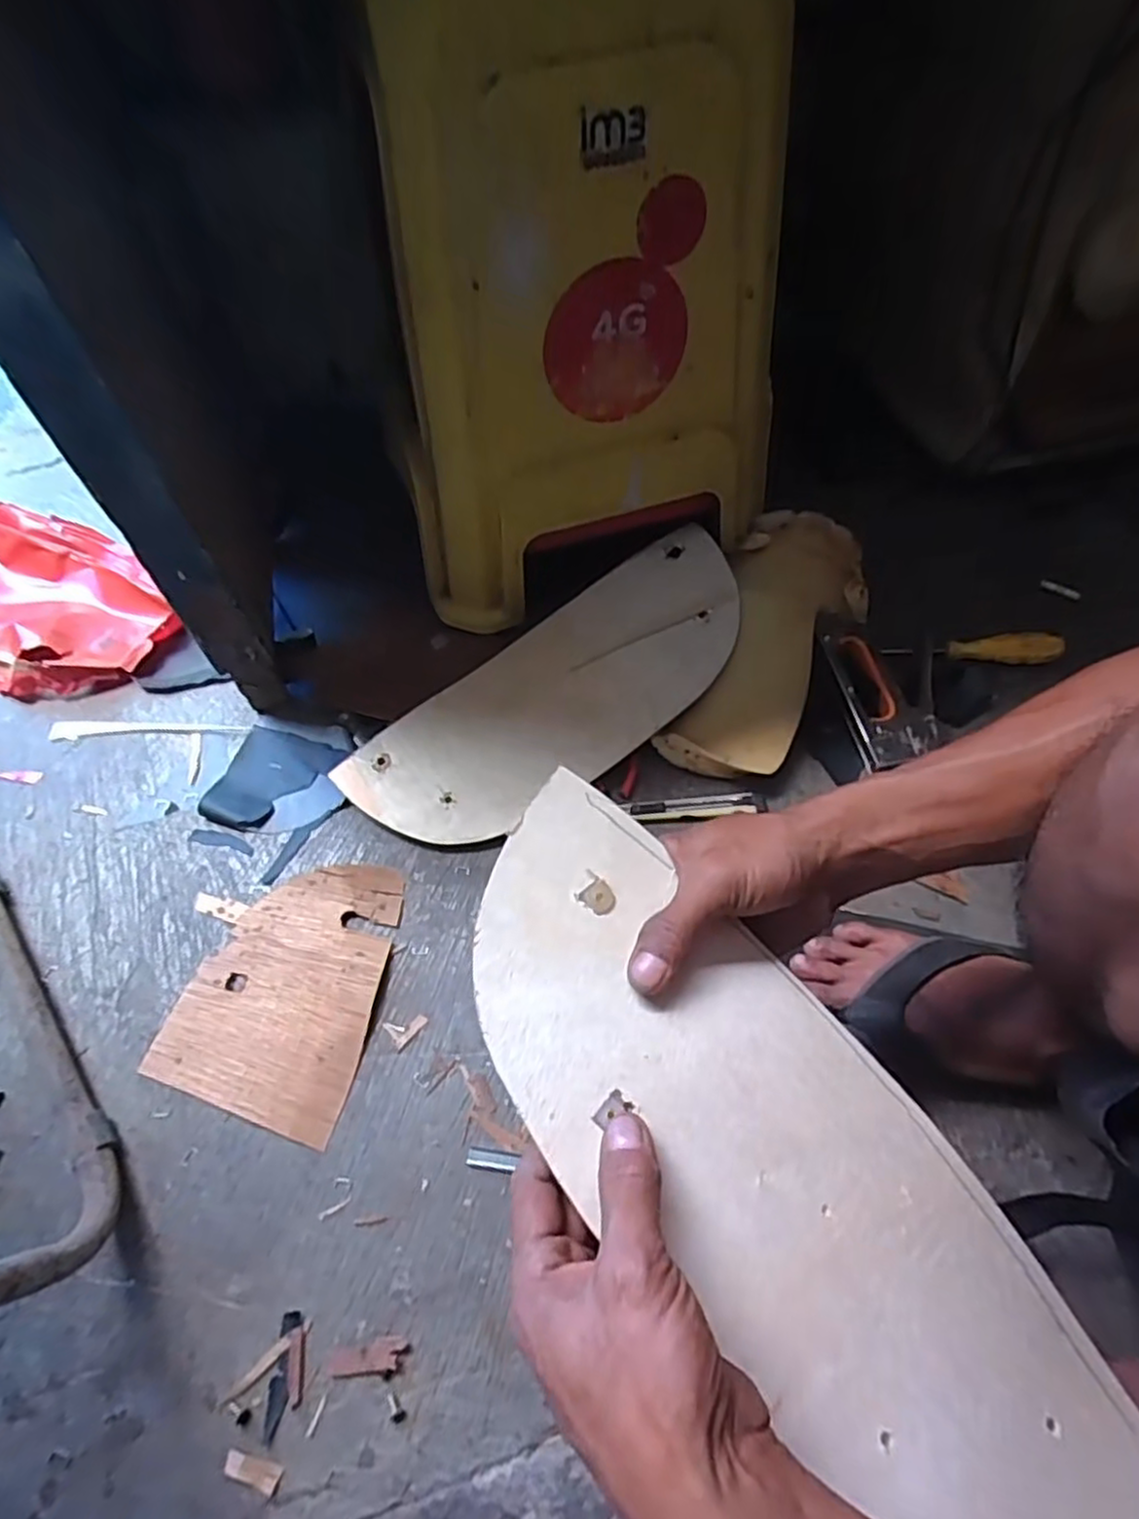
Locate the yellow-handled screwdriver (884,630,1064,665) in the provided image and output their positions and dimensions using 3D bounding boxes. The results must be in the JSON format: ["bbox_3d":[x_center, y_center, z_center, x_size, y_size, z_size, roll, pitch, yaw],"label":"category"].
[{"bbox_3d":[0.398,-0.112,0.702,0.158,0.023,0.028,4,58,4],"label":"yellow-handled screwdriver"}]

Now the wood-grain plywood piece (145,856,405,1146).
[{"bbox_3d":[-0.232,0.176,0.567,0.159,0.008,0.201,6,58,5],"label":"wood-grain plywood piece"}]

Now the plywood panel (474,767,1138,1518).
[{"bbox_3d":[0.103,0.194,0.331,0.409,0.007,0.144,47,60,4],"label":"plywood panel"}]

